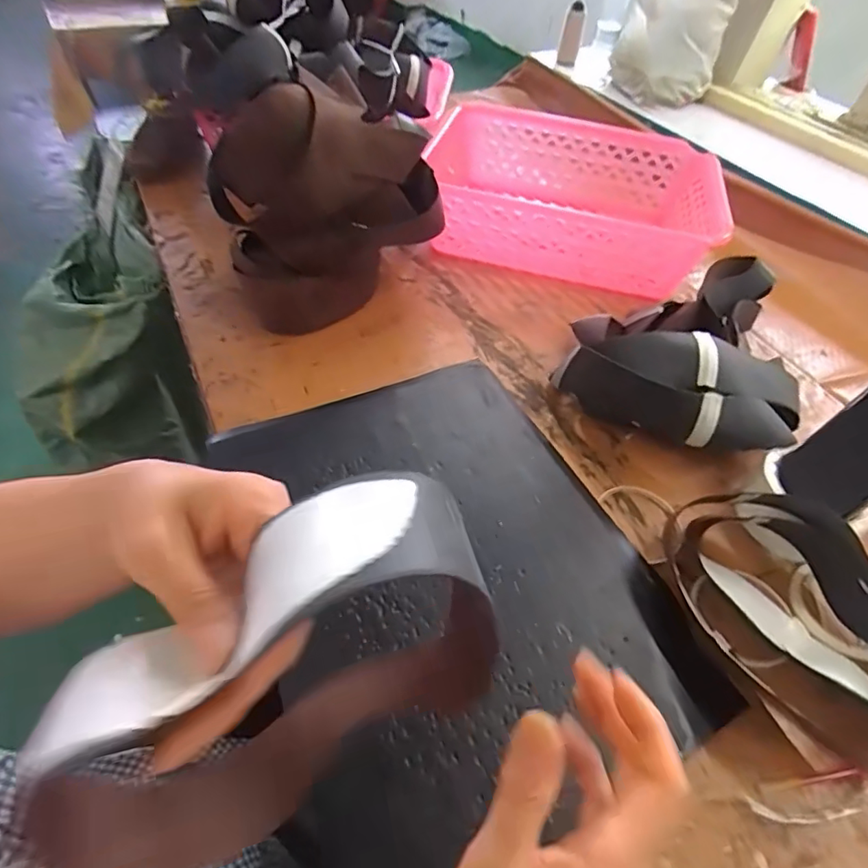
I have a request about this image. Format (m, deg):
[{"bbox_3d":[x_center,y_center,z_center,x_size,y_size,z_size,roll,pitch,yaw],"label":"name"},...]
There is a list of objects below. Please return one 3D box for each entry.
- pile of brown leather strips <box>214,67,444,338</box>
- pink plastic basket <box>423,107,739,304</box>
[{"bbox_3d":[-0.123,-0.279,0.658,0.250,0.228,0.160,-19,53,-17],"label":"pile of brown leather strips"},{"bbox_3d":[0.203,-0.355,0.830,0.418,0.123,0.318,10,50,6],"label":"pink plastic basket"}]

